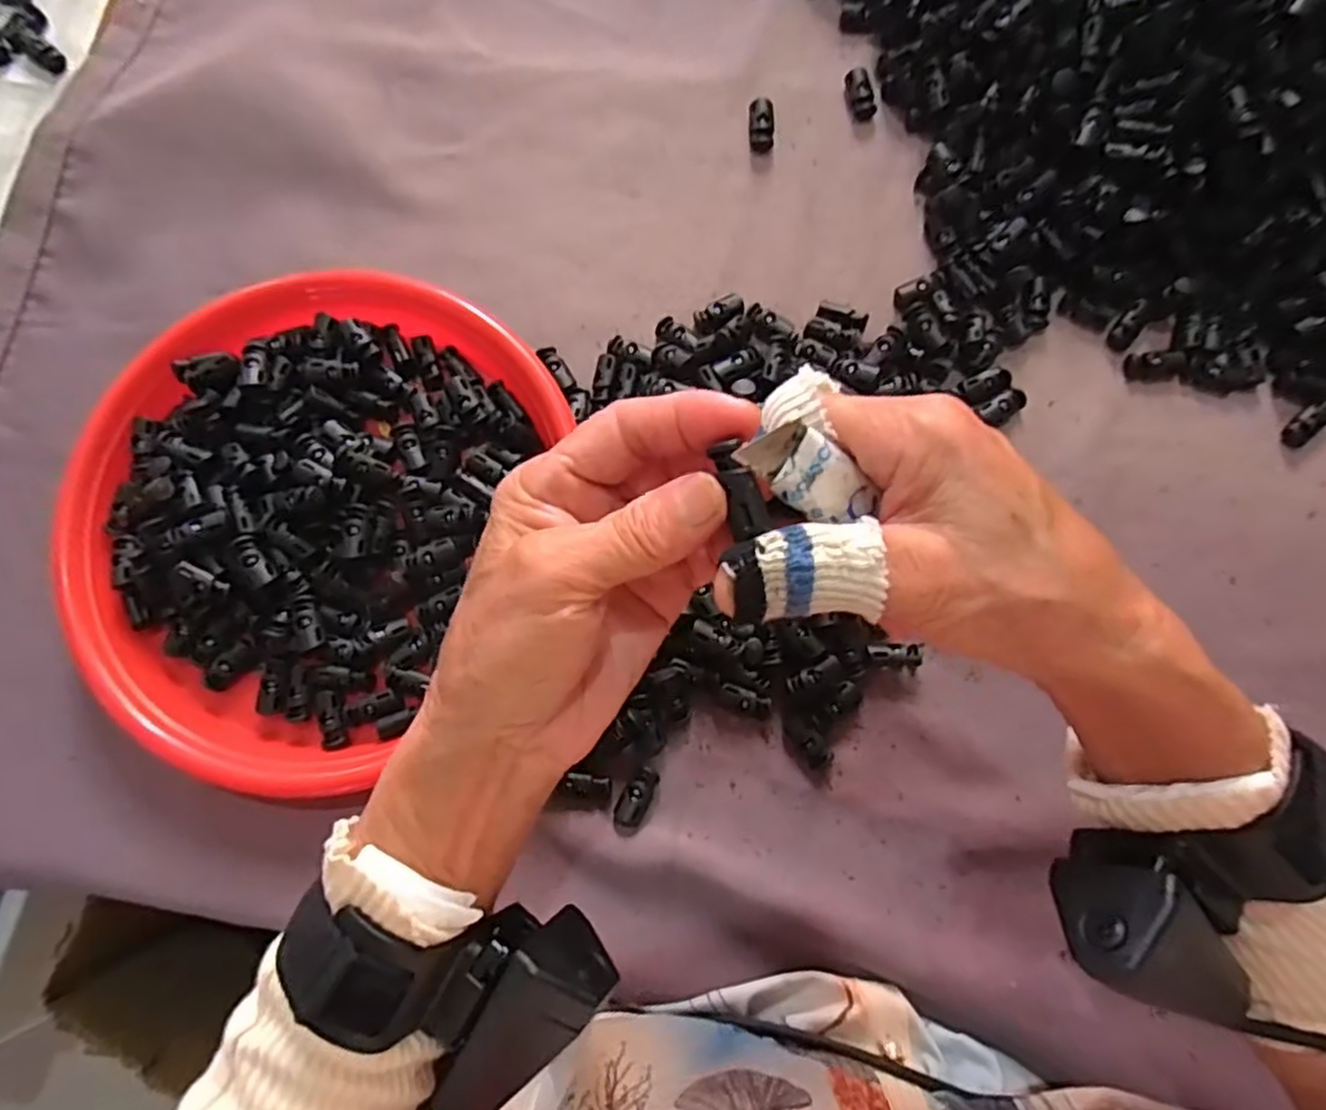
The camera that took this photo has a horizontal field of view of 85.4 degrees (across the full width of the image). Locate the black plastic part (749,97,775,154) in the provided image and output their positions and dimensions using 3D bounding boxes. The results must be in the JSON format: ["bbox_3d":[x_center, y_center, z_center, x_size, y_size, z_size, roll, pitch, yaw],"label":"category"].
[{"bbox_3d":[0.057,-0.248,0.412,0.014,0.006,0.033,-1,80,0],"label":"black plastic part"}]

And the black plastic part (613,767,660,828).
[{"bbox_3d":[-0.013,0.118,0.347,0.014,0.007,0.029,27,81,5],"label":"black plastic part"}]

